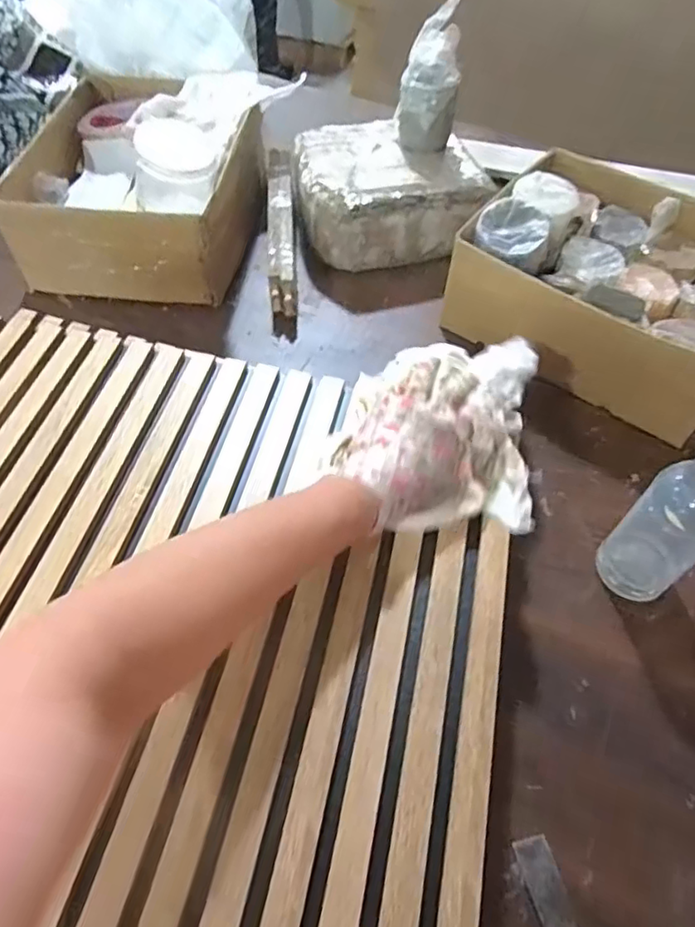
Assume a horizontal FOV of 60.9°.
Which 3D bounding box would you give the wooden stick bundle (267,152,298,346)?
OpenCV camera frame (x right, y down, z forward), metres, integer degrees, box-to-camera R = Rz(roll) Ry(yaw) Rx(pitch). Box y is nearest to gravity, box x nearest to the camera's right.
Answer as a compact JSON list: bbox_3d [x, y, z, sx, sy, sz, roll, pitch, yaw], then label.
[{"bbox_3d":[-0.086,-0.306,0.780,0.033,0.054,0.323,-3,55,-3],"label":"wooden stick bundle"}]

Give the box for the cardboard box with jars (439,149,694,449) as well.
[{"bbox_3d":[0.301,-0.210,0.662,0.297,0.121,0.259,33,60,20],"label":"cardboard box with jars"}]

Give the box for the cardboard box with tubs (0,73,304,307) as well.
[{"bbox_3d":[-0.252,-0.370,0.755,0.257,0.162,0.335,7,55,3],"label":"cardboard box with tubs"}]

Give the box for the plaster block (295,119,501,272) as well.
[{"bbox_3d":[0.049,-0.354,0.780,0.232,0.097,0.174,-10,56,-8],"label":"plaster block"}]

